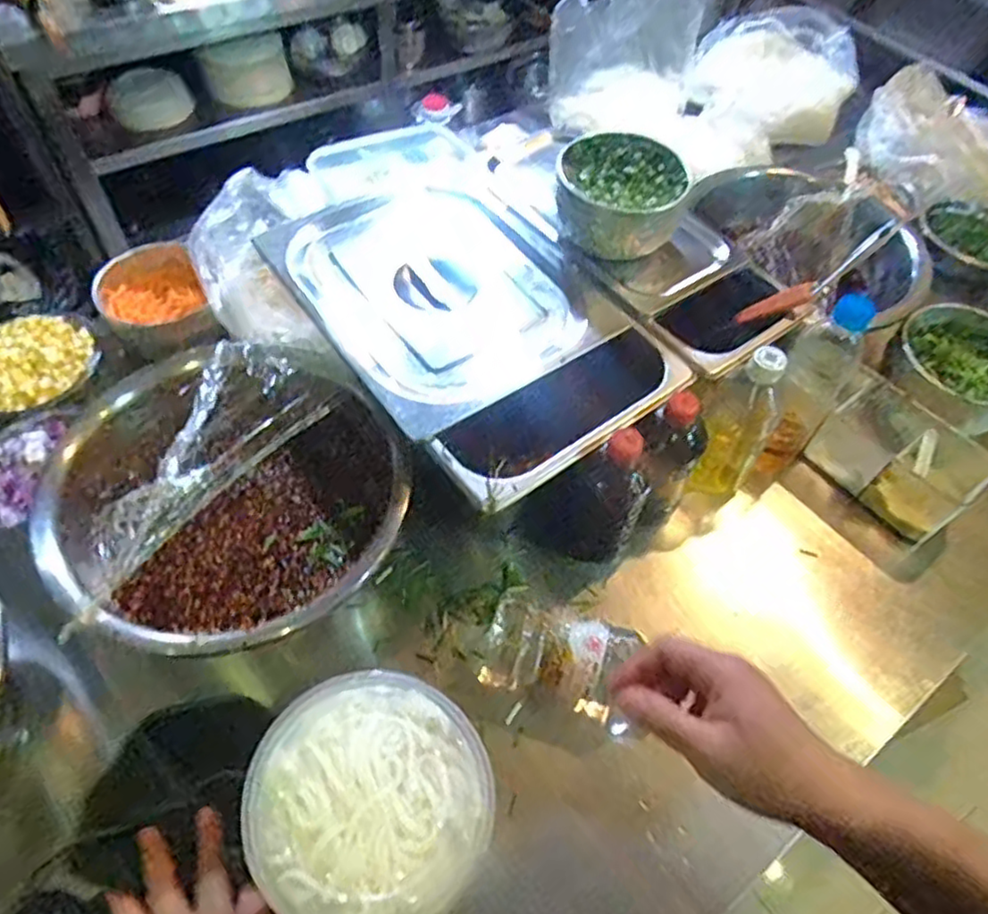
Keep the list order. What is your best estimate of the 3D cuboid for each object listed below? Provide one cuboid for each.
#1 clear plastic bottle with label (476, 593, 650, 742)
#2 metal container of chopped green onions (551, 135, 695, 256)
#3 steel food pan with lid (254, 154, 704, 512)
[{"bbox_3d":[0.063,0.173,0.590,0.142,0.065,0.066,18,56,10],"label":"clear plastic bottle with label"},{"bbox_3d":[0.133,-0.269,0.729,0.136,0.071,0.139,25,57,14],"label":"metal container of chopped green onions"},{"bbox_3d":[-0.017,-0.118,0.704,0.265,0.121,0.363,-29,61,-21],"label":"steel food pan with lid"}]

